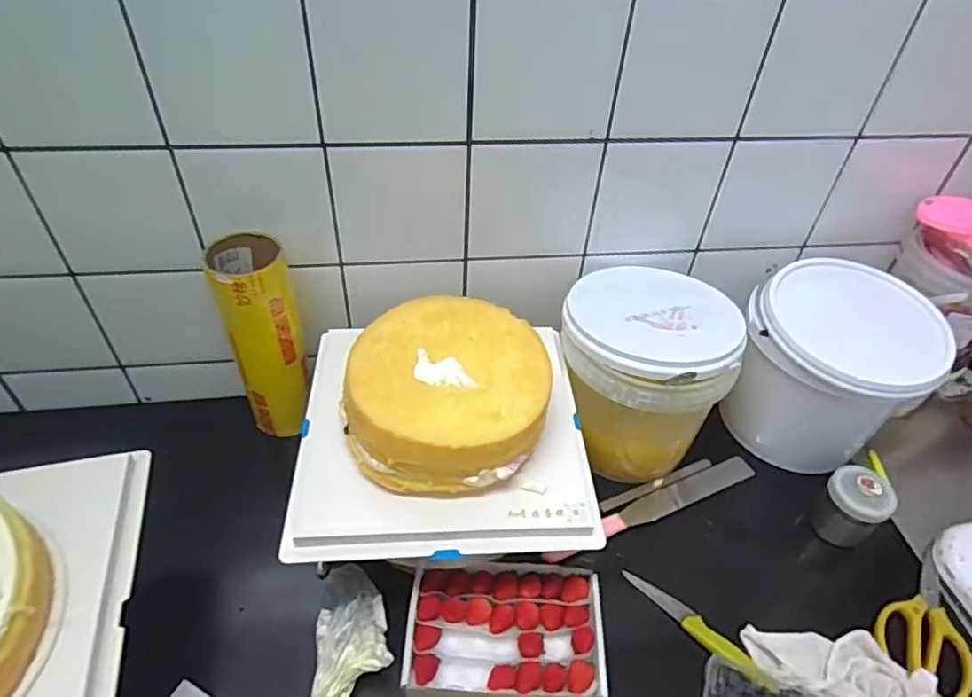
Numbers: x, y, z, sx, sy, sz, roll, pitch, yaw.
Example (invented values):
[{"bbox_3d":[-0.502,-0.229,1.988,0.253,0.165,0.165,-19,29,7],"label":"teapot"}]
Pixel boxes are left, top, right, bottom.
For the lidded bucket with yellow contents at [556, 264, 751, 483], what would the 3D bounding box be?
[{"bbox_3d":[0.188,0.034,0.738,0.192,0.201,0.184,2,44,-2],"label":"lidded bucket with yellow contents"}]

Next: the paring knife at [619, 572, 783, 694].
[{"bbox_3d":[0.221,0.293,0.629,0.028,0.023,0.171,-33,55,-32],"label":"paring knife"}]

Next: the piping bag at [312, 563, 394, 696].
[{"bbox_3d":[-0.136,0.311,0.556,0.078,0.035,0.226,7,44,2],"label":"piping bag"}]

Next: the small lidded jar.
[{"bbox_3d":[0.428,0.180,0.699,0.062,0.076,0.067,-31,54,-31],"label":"small lidded jar"}]

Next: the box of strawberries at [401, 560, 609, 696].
[{"bbox_3d":[0.020,0.281,0.599,0.187,0.034,0.132,3,44,-1],"label":"box of strawberries"}]

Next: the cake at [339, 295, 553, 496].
[{"bbox_3d":[-0.035,0.047,0.592,0.183,0.091,0.191,2,44,-2],"label":"cake"}]

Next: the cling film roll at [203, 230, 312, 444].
[{"bbox_3d":[-0.260,-0.009,0.716,0.077,0.254,0.081,2,44,-2],"label":"cling film roll"}]

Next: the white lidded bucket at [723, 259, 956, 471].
[{"bbox_3d":[0.425,0.034,0.767,0.206,0.232,0.182,34,51,27],"label":"white lidded bucket"}]

